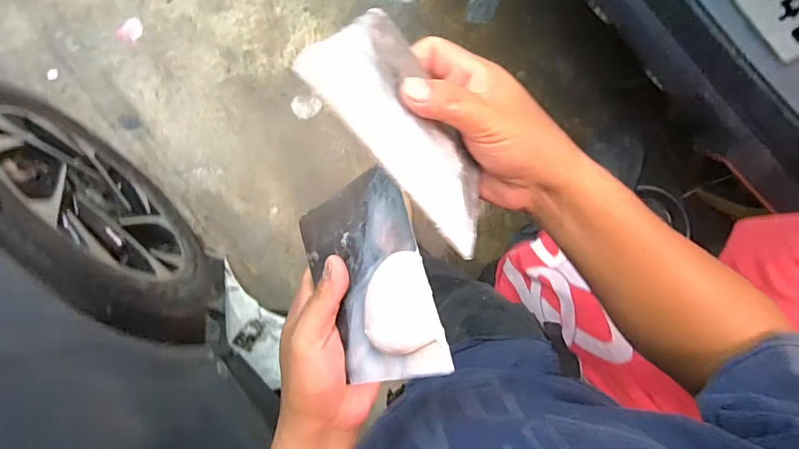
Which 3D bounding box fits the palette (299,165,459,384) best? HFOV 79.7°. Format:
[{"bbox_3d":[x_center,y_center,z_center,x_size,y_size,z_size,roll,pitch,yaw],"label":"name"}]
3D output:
[{"bbox_3d":[-0.022,0.040,0.324,0.091,0.013,0.136,-28,73,33],"label":"palette"}]

